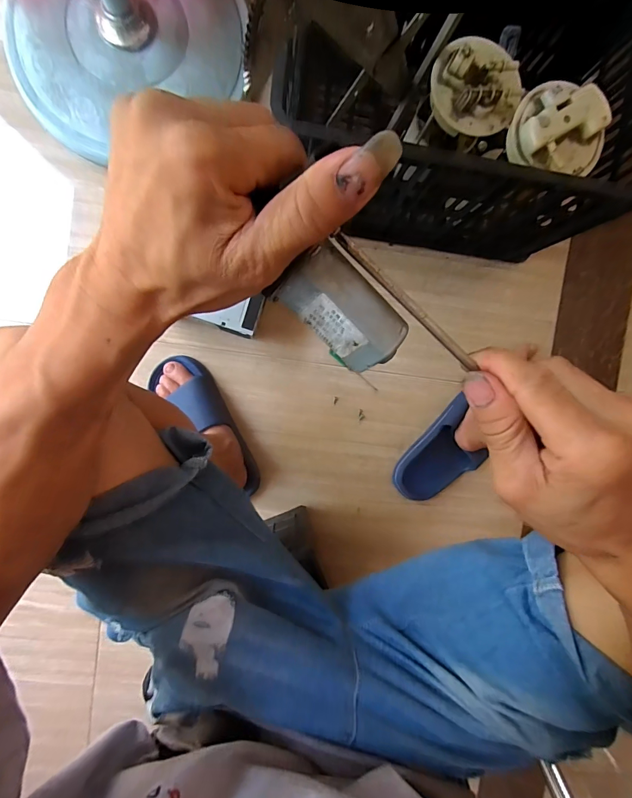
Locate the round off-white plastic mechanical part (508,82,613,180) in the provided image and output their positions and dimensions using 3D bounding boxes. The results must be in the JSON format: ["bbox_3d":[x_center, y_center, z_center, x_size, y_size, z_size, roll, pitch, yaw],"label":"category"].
[{"bbox_3d":[0.297,-0.323,0.458,0.113,0.041,0.096,2,94,-6],"label":"round off-white plastic mechanical part"}]

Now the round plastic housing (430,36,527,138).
[{"bbox_3d":[0.198,-0.380,0.466,0.106,0.041,0.086,5,94,-6],"label":"round plastic housing"}]

